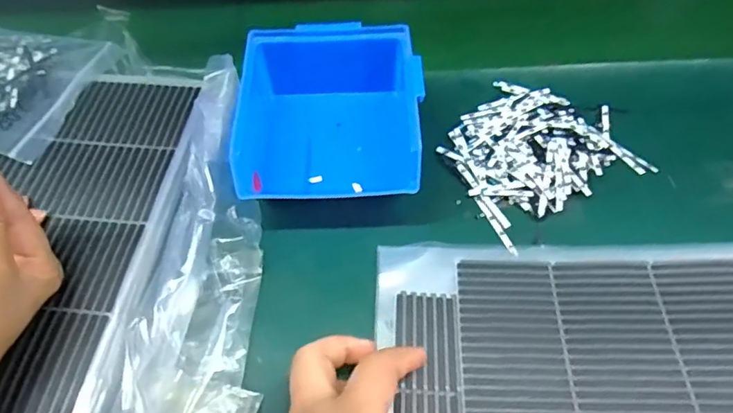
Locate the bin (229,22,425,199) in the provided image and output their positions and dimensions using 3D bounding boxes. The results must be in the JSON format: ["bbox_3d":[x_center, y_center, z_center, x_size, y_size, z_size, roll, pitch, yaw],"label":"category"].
[{"bbox_3d":[-0.029,-0.064,0.397,0.132,0.068,0.135,-3,57,1],"label":"bin"}]

